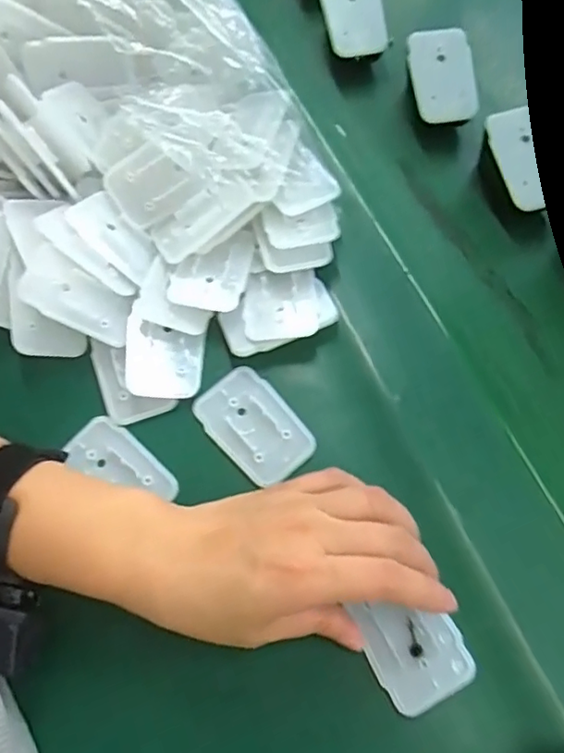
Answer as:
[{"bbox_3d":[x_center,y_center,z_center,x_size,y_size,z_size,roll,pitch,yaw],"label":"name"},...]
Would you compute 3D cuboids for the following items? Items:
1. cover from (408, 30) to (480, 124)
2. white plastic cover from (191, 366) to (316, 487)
[{"bbox_3d":[0.113,-0.211,0.407,0.046,0.007,0.064,-6,86,-11],"label":"cover"},{"bbox_3d":[-0.016,0.028,0.338,0.044,0.005,0.069,-39,71,-15],"label":"white plastic cover"}]

